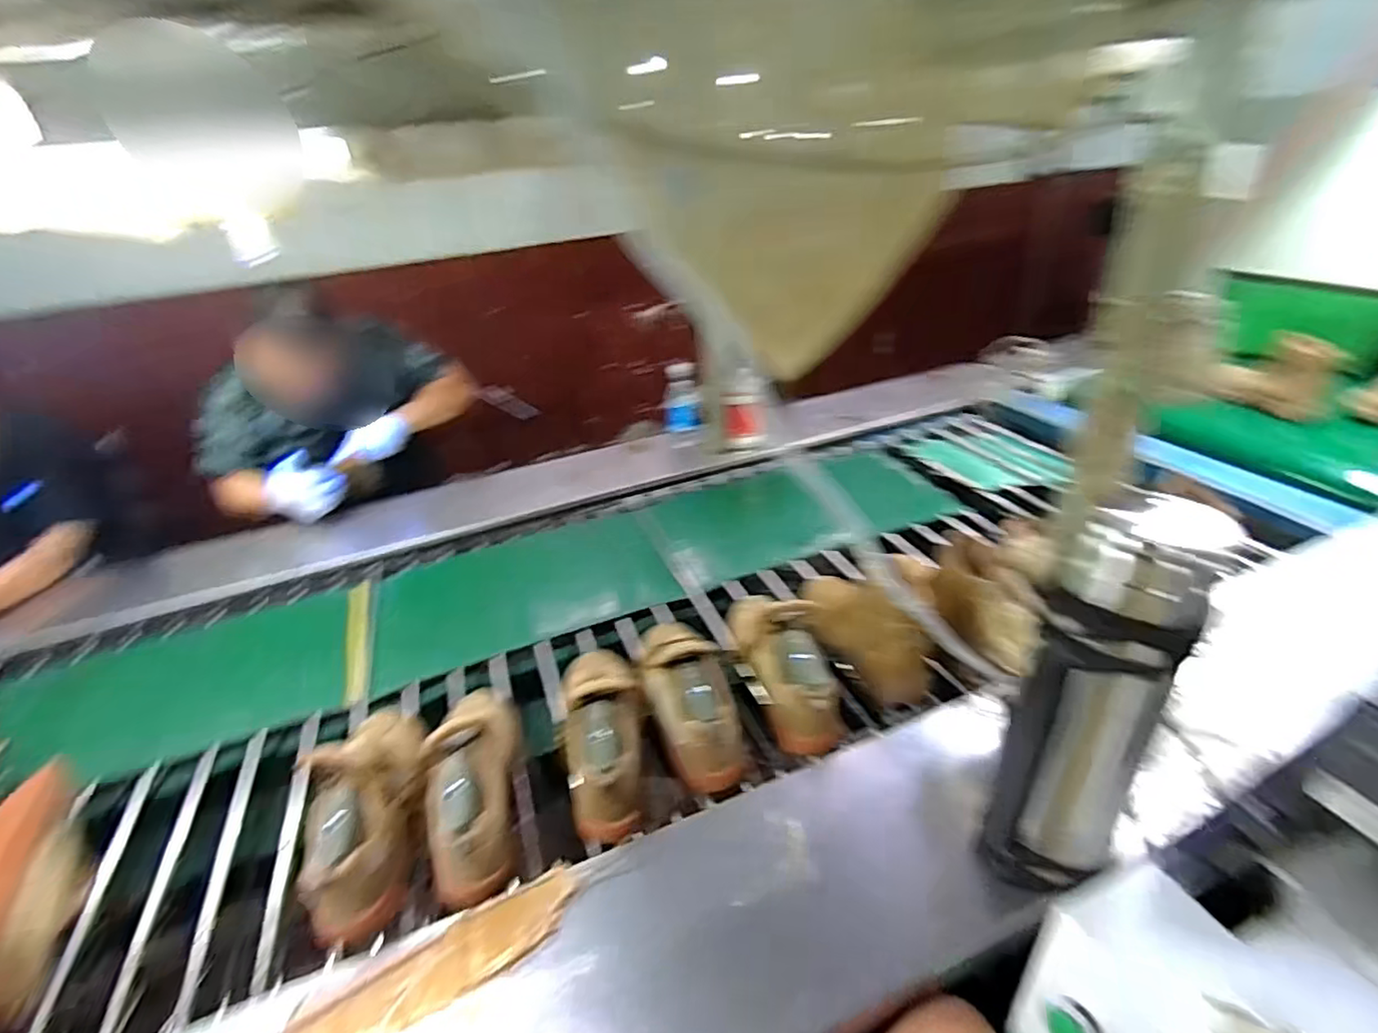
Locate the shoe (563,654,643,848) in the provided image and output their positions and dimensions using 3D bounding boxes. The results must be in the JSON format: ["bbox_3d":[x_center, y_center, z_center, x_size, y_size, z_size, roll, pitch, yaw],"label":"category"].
[{"bbox_3d":[-0.118,0.257,0.837,0.105,0.121,0.287,-11,33,-8],"label":"shoe"}]

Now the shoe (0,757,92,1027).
[{"bbox_3d":[-0.783,0.431,0.713,0.110,0.106,0.256,-14,49,-12],"label":"shoe"}]

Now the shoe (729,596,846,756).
[{"bbox_3d":[0.130,0.182,0.887,0.112,0.116,0.285,-7,33,-2],"label":"shoe"}]

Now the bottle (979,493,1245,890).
[{"bbox_3d":[0.345,0.176,0.545,0.115,0.385,0.099,24,44,38],"label":"bottle"}]

